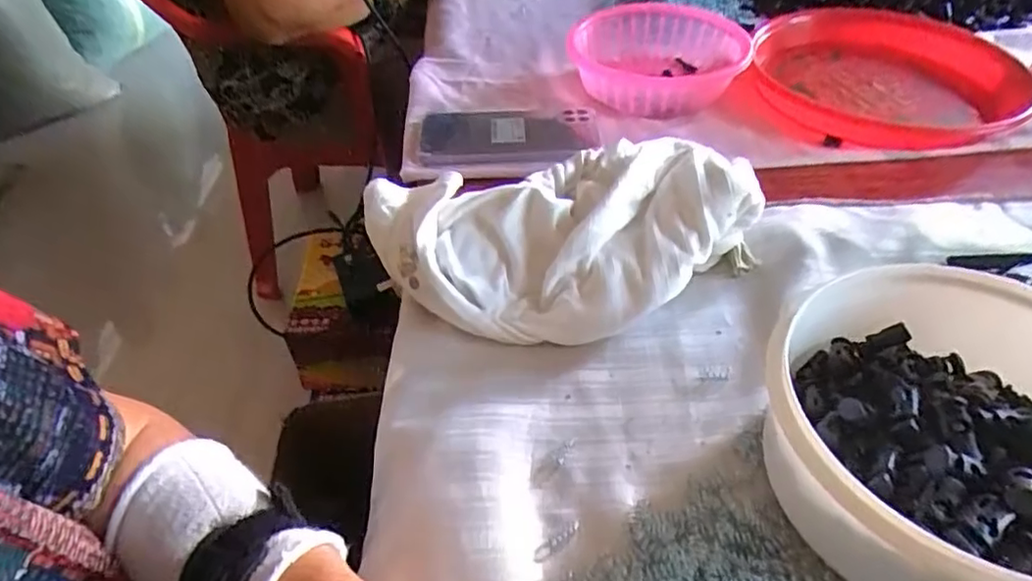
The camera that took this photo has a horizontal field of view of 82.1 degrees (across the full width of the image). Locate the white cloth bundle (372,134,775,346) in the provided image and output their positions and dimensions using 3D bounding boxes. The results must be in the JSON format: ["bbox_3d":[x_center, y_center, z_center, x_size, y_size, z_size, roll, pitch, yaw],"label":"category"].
[{"bbox_3d":[0.029,-0.043,0.404,0.240,0.064,0.155,-15,47,-13],"label":"white cloth bundle"}]

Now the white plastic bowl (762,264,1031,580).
[{"bbox_3d":[0.198,0.068,0.265,0.169,0.098,0.154,-1,46,1],"label":"white plastic bowl"}]

